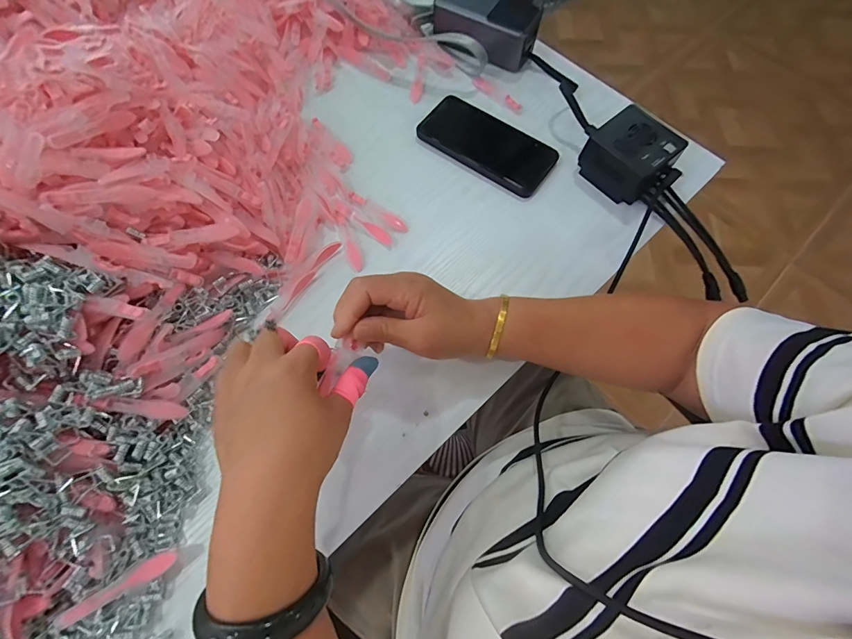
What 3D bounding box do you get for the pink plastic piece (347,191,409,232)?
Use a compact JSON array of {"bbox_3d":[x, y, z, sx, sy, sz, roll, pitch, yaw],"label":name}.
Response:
[{"bbox_3d":[-0.051,-0.119,0.419,0.076,0.009,0.014,35,72,11],"label":"pink plastic piece"}]

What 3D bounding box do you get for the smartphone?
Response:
[{"bbox_3d":[0.072,-0.205,0.451,0.154,0.014,0.078,34,71,11],"label":"smartphone"}]

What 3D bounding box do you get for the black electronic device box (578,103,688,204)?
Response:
[{"bbox_3d":[0.220,-0.181,0.421,0.078,0.043,0.080,-38,74,-15],"label":"black electronic device box"}]

